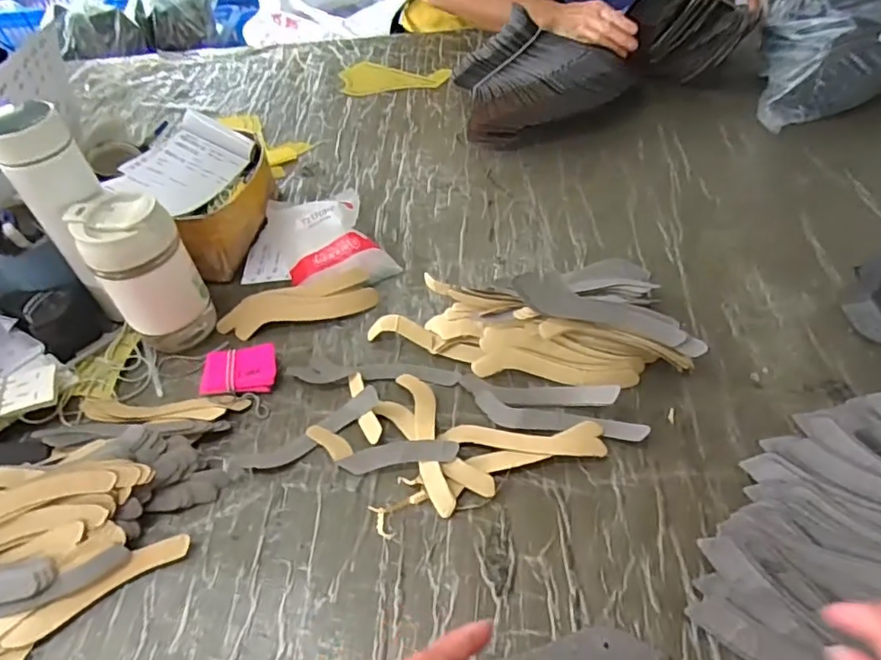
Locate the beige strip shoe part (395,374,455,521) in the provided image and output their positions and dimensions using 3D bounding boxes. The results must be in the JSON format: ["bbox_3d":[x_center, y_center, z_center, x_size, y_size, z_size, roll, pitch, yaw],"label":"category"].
[{"bbox_3d":[-0.011,0.091,0.505,0.028,0.011,0.148,-13,48,-5],"label":"beige strip shoe part"}]

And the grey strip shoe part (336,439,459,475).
[{"bbox_3d":[-0.036,0.106,0.491,0.100,0.005,0.023,-11,61,9],"label":"grey strip shoe part"}]

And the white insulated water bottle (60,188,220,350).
[{"bbox_3d":[-0.288,-0.055,0.573,0.083,0.149,0.069,-34,53,-22],"label":"white insulated water bottle"}]

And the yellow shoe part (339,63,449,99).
[{"bbox_3d":[-0.081,-0.430,0.988,0.191,0.007,0.108,5,49,11],"label":"yellow shoe part"}]

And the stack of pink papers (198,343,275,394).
[{"bbox_3d":[-0.197,0.042,0.569,0.069,0.020,0.050,-7,48,0],"label":"stack of pink papers"}]

